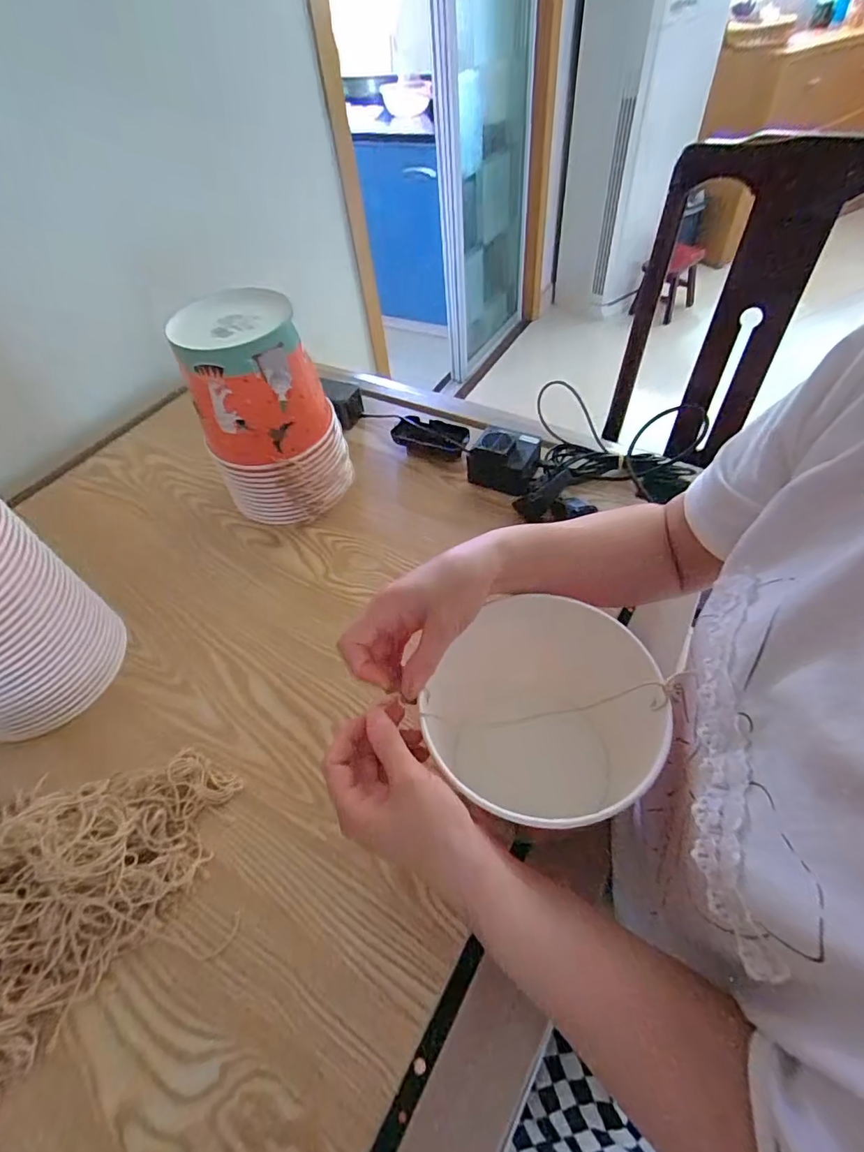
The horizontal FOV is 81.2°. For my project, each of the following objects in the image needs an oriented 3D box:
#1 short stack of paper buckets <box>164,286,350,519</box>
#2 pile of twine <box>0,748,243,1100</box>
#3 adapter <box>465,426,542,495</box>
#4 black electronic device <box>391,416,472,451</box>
[{"bbox_3d":[-0.192,-0.193,0.617,0.149,0.232,0.140,-12,51,-4],"label":"short stack of paper buckets"},{"bbox_3d":[-0.300,0.243,0.380,0.161,0.060,0.289,30,60,26],"label":"pile of twine"},{"bbox_3d":[0.096,-0.154,0.665,0.082,0.052,0.072,19,56,19],"label":"adapter"},{"bbox_3d":[0.001,-0.202,0.722,0.107,0.032,0.047,8,53,12],"label":"black electronic device"}]

